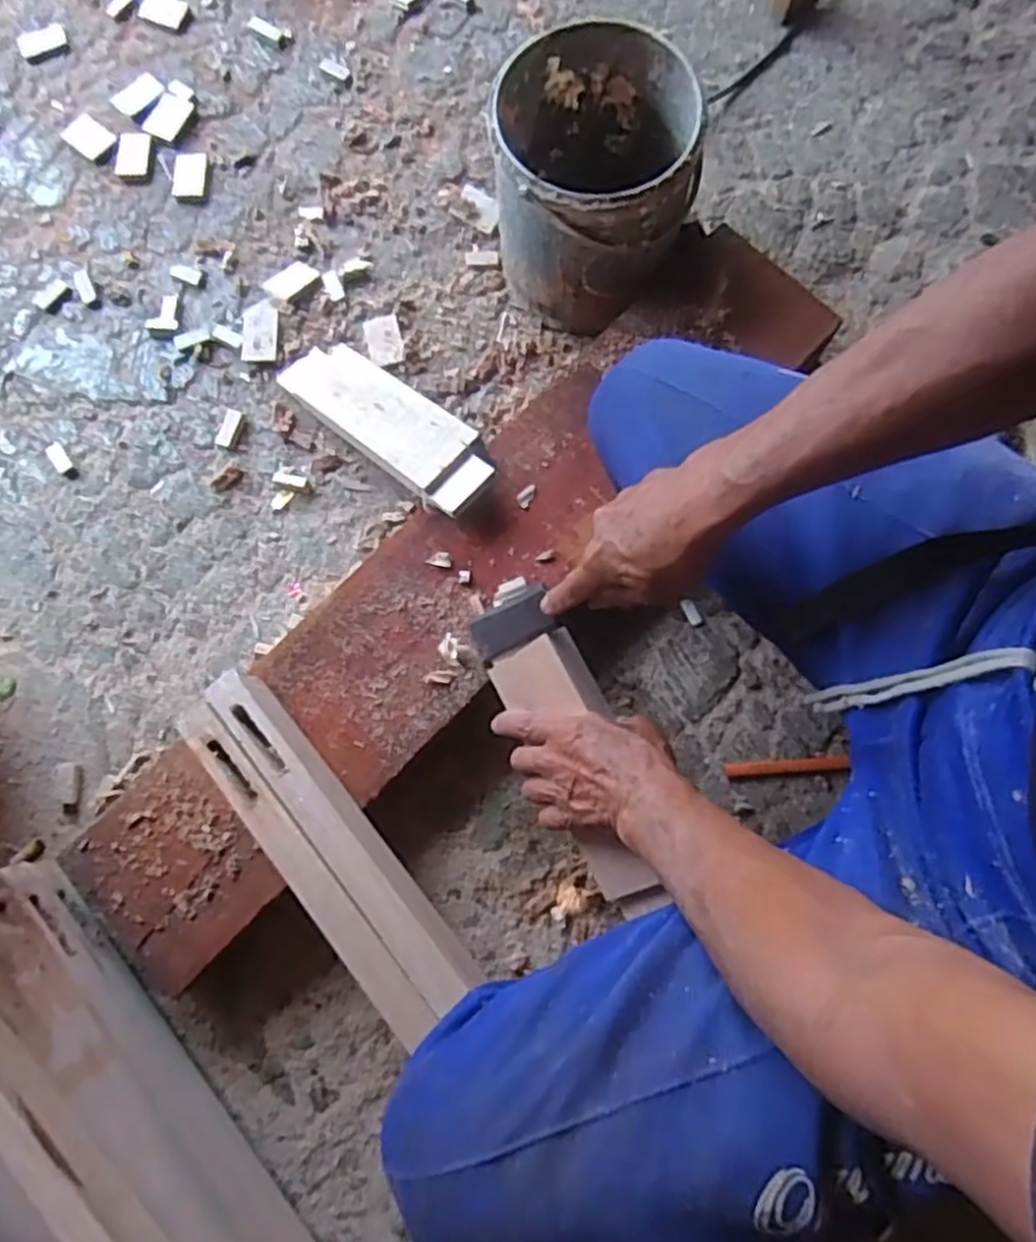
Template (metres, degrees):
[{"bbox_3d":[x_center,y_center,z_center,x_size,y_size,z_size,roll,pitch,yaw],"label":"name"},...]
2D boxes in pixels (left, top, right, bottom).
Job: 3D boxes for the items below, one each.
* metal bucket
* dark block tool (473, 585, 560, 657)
[{"bbox_3d":[0.068,-0.403,0.721,0.173,0.191,0.180,0,79,1],"label":"metal bucket"},{"bbox_3d":[-0.004,0.002,0.622,0.086,0.012,0.036,-31,77,38],"label":"dark block tool"}]

